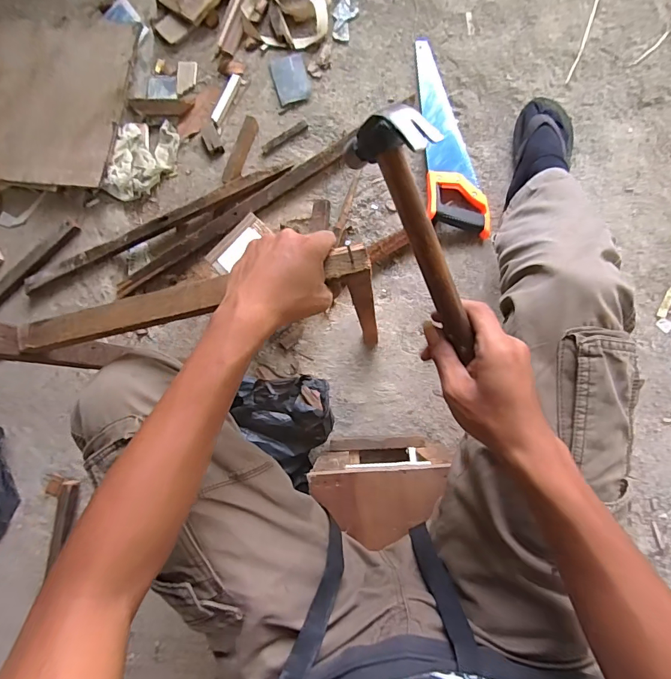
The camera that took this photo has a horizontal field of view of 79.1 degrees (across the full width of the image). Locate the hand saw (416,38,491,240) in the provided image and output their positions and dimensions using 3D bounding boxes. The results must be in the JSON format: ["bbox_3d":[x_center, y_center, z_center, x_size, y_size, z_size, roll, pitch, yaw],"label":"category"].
[{"bbox_3d":[0.229,-0.412,0.799,0.119,0.043,0.438,-2,84,6],"label":"hand saw"}]

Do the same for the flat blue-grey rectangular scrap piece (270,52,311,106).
[{"bbox_3d":[-0.097,-0.565,0.873,0.073,0.006,0.116,-14,82,4],"label":"flat blue-grey rectangular scrap piece"}]

